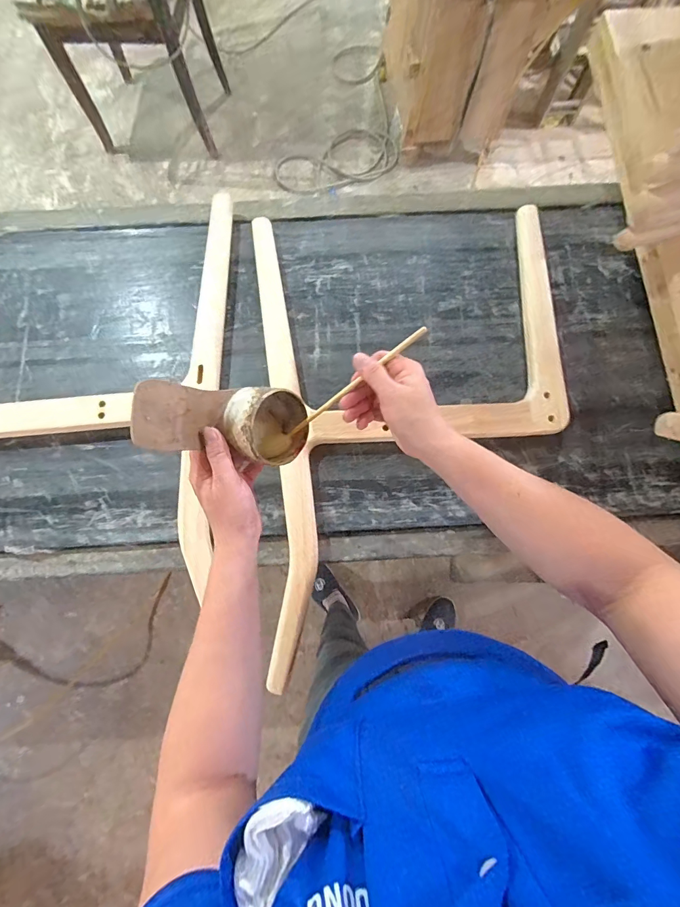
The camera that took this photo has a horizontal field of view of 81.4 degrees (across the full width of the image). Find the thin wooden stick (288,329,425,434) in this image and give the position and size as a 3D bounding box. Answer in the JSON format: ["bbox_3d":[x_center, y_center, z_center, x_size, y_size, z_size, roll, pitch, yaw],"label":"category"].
[{"bbox_3d":[0.015,-0.072,0.407,0.174,0.009,0.007,-37,80,11],"label":"thin wooden stick"}]

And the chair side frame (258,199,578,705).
[{"bbox_3d":[0.130,-0.060,0.651,0.513,0.039,0.741,-5,78,0],"label":"chair side frame"}]

